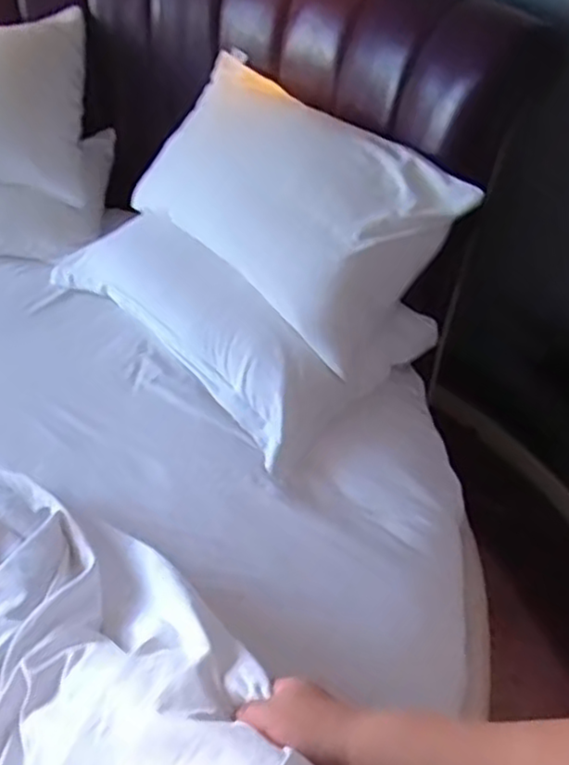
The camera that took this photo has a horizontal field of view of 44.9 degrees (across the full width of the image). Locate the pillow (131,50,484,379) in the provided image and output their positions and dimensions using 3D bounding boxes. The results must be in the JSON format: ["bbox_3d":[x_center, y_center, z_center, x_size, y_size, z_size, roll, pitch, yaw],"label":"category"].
[{"bbox_3d":[-0.007,-0.344,1.468,0.773,0.485,0.233,39,26,33],"label":"pillow"}]

